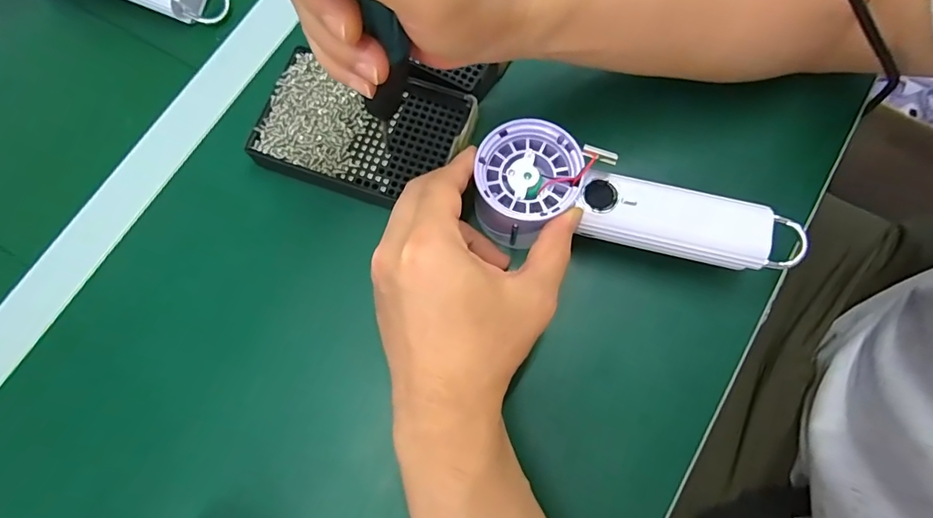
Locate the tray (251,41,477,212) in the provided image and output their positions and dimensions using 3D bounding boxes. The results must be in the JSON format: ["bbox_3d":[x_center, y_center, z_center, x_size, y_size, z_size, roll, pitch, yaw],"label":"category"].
[{"bbox_3d":[-0.070,-0.088,0.326,0.138,0.017,0.089,14,77,5],"label":"tray"}]

